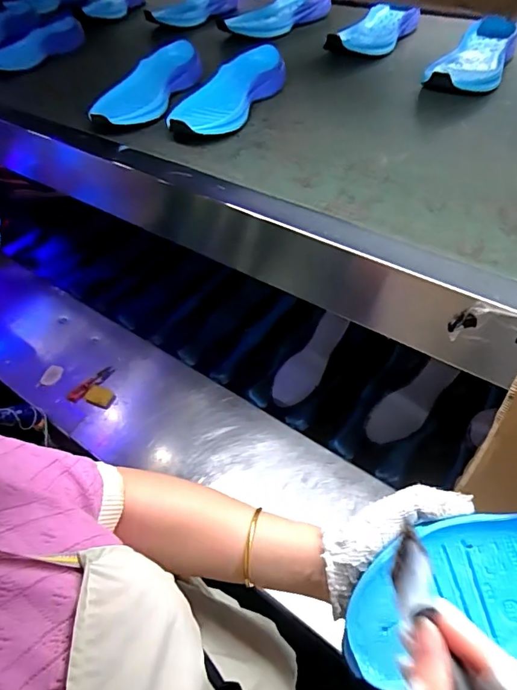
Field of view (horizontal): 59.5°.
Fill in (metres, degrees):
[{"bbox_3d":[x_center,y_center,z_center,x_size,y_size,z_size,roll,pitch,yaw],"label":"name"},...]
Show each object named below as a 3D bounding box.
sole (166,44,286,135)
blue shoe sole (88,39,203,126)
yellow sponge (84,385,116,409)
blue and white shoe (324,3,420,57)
[{"bbox_3d":[-0.050,-0.364,0.663,0.101,0.046,0.247,18,53,19],"label":"sole"},{"bbox_3d":[-0.169,-0.394,0.694,0.090,0.048,0.233,14,52,16],"label":"blue shoe sole"},{"bbox_3d":[-0.300,0.098,0.859,0.052,0.013,0.037,13,52,16],"label":"yellow sponge"},{"bbox_3d":[0.210,-0.571,0.822,0.100,0.046,0.213,25,56,24],"label":"blue and white shoe"}]

